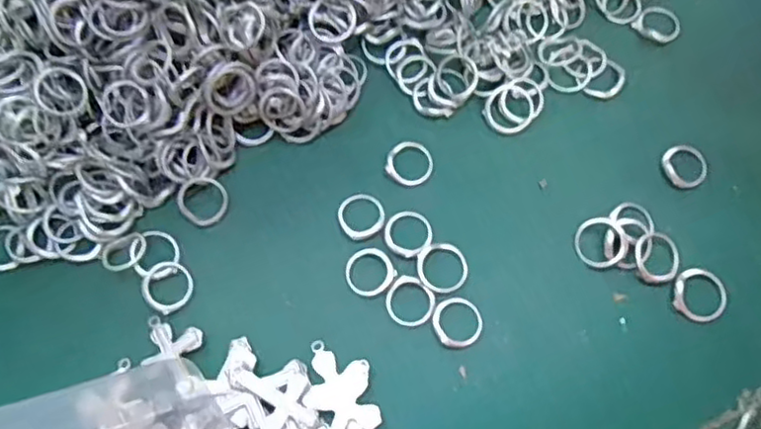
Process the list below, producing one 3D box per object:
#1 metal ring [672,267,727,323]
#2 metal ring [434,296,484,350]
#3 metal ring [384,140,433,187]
[{"bbox_3d":[0.138,0.034,0.287,0.024,0.005,0.024,0,71,0],"label":"metal ring"},{"bbox_3d":[0.033,0.046,0.283,0.021,0.004,0.022,0,71,0],"label":"metal ring"},{"bbox_3d":[0.013,-0.024,0.307,0.021,0.004,0.022,0,71,0],"label":"metal ring"}]

